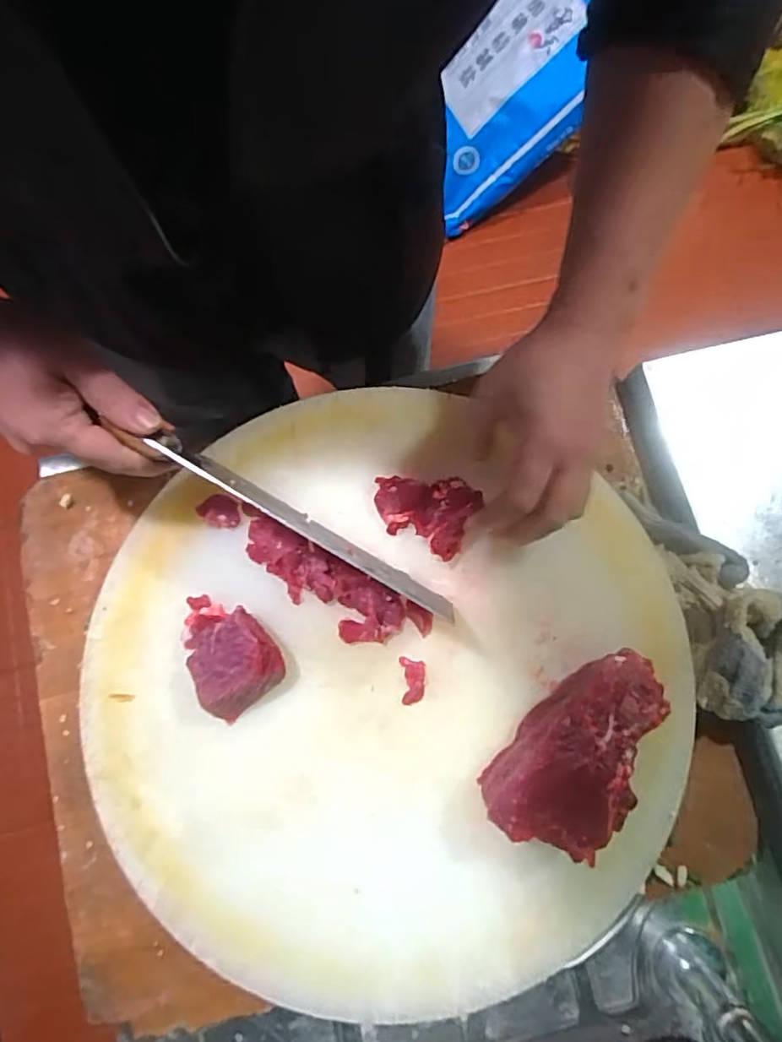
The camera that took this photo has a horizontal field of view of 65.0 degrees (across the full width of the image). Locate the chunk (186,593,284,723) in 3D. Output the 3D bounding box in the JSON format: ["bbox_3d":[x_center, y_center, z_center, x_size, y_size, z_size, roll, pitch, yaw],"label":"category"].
[{"bbox_3d":[-0.107,0.083,0.406,0.055,0.039,0.081,-27,79,-5],"label":"chunk"}]

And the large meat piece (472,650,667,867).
[{"bbox_3d":[0.122,0.143,0.387,0.073,0.048,0.134,36,80,7],"label":"large meat piece"}]

